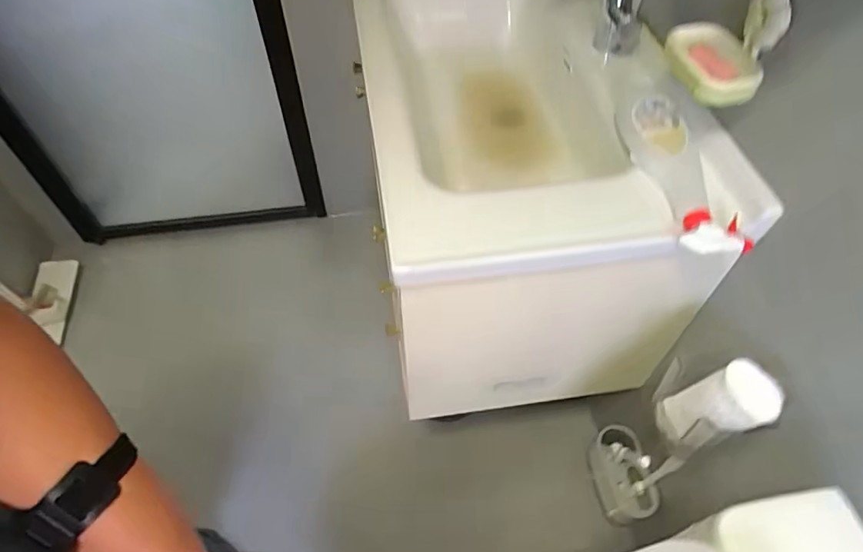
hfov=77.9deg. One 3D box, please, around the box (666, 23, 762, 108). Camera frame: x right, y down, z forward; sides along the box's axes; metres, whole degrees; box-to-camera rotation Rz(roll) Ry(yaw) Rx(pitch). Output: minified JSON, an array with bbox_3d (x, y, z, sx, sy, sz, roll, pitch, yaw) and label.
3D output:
[{"bbox_3d":[0.371,-0.282,0.707,0.095,0.034,0.144,2,54,0],"label":"box"}]

